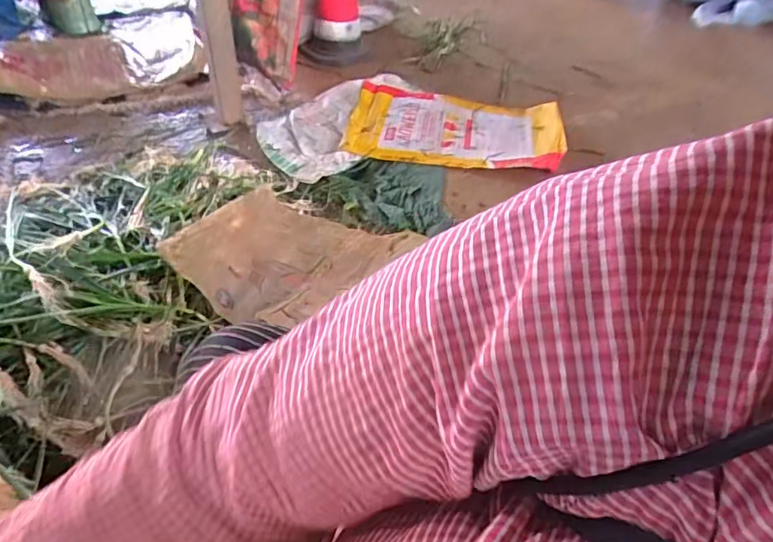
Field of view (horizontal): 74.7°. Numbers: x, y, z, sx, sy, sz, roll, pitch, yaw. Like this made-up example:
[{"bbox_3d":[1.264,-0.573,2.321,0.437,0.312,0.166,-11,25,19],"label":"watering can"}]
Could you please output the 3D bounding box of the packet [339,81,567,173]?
[{"bbox_3d":[0.221,-0.484,1.702,0.686,0.094,0.393,9,43,5],"label":"packet"}]

